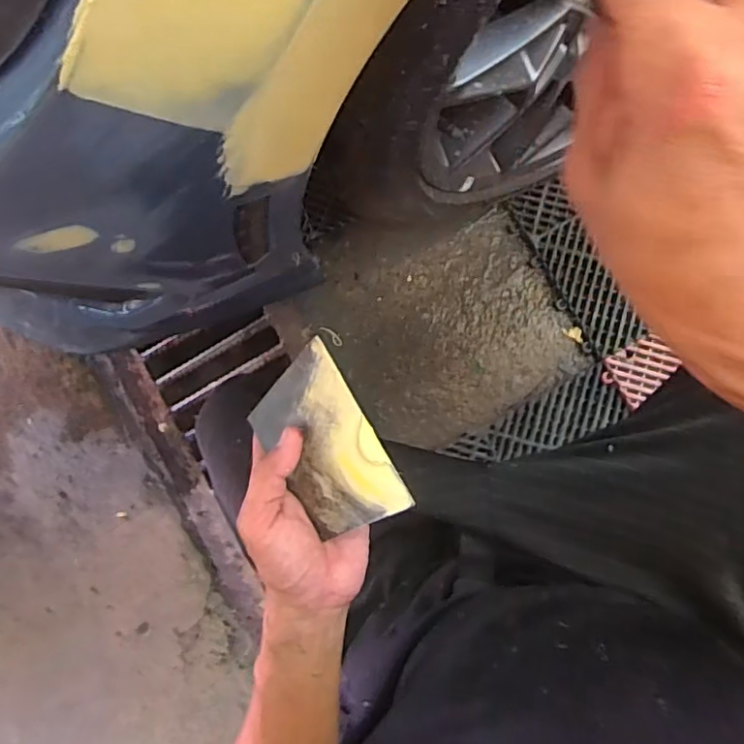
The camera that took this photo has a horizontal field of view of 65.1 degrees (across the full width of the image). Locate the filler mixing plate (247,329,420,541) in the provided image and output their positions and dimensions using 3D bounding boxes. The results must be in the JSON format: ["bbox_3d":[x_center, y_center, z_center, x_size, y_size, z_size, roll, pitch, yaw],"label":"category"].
[{"bbox_3d":[-0.031,0.051,0.388,0.084,0.004,0.117,-42,73,30],"label":"filler mixing plate"}]

